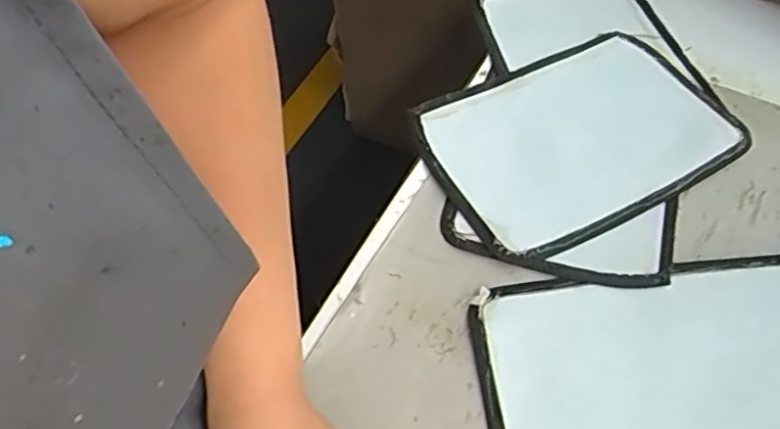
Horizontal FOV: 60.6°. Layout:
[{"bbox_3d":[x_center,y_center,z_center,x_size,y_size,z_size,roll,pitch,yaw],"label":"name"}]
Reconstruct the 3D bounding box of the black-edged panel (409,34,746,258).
[{"bbox_3d":[0.137,-0.060,0.497,0.214,0.013,0.155,-25,57,-14],"label":"black-edged panel"}]

